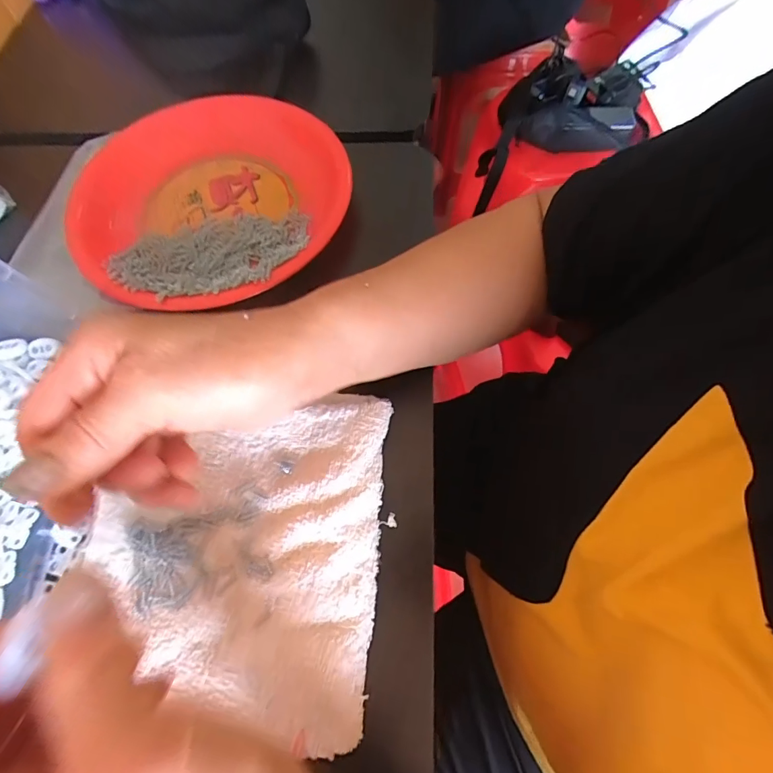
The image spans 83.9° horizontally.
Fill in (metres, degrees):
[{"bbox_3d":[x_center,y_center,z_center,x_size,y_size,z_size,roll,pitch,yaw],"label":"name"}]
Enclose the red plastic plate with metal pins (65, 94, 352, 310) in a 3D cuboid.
[{"bbox_3d":[-0.149,-0.154,0.360,0.223,0.031,0.211,-1,67,3],"label":"red plastic plate with metal pins"}]

